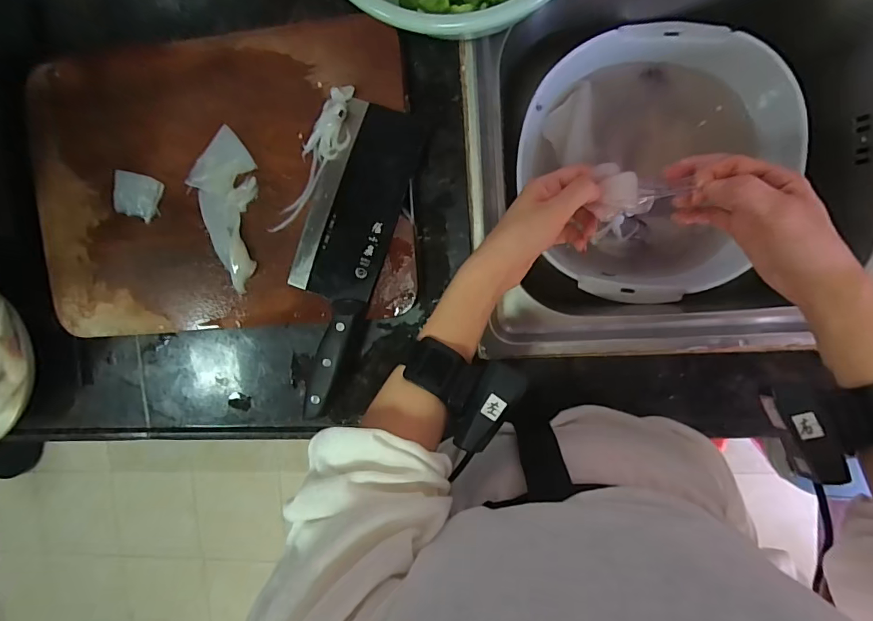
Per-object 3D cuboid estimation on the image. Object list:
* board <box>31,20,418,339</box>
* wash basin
[{"bbox_3d":[-0.210,-0.121,0.443,0.369,0.030,0.277,-4,94,6],"label":"board"},{"bbox_3d":[0.243,-0.165,0.520,0.268,0.100,0.294,1,95,6],"label":"wash basin"}]

